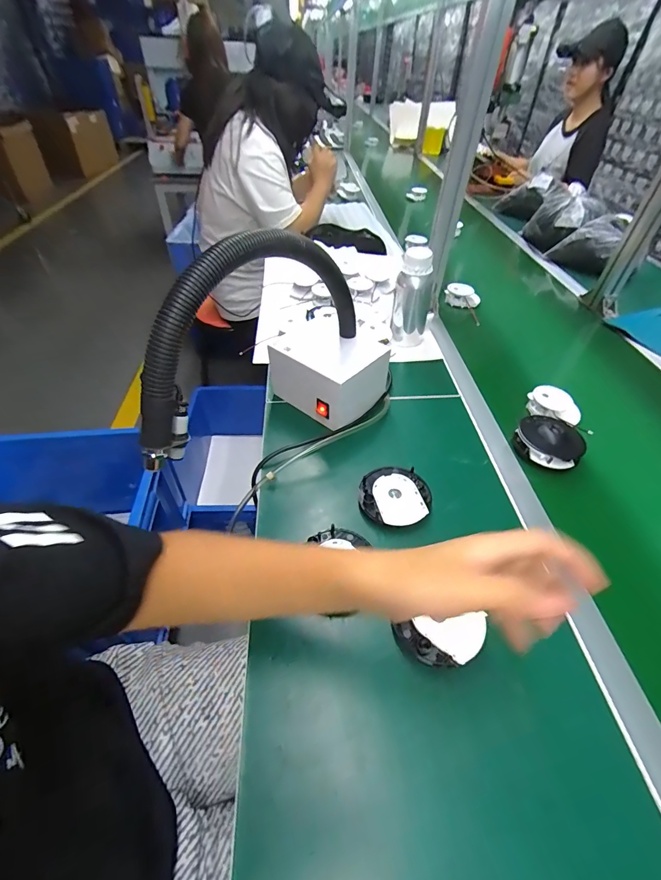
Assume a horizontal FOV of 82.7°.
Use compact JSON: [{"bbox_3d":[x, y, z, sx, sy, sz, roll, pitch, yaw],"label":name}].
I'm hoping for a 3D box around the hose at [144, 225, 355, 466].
[{"bbox_3d":[-0.079,-0.140,0.437,0.034,0.176,0.366,29,51,23],"label":"hose"}]

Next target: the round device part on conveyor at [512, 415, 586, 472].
[{"bbox_3d":[0.329,0.003,0.573,0.073,0.047,0.093,-6,47,-8],"label":"round device part on conveyor"}]

